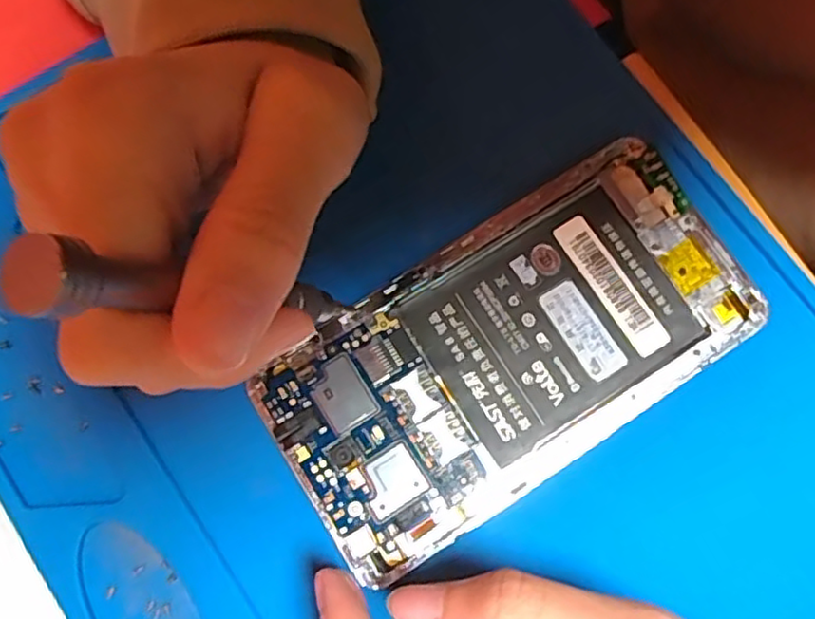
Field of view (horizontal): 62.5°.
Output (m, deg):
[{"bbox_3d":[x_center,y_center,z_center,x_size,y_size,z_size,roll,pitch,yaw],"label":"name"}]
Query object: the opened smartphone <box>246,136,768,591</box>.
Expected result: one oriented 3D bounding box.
[{"bbox_3d":[0.030,0.011,0.194,0.139,0.006,0.069,-33,80,-9],"label":"opened smartphone"}]

